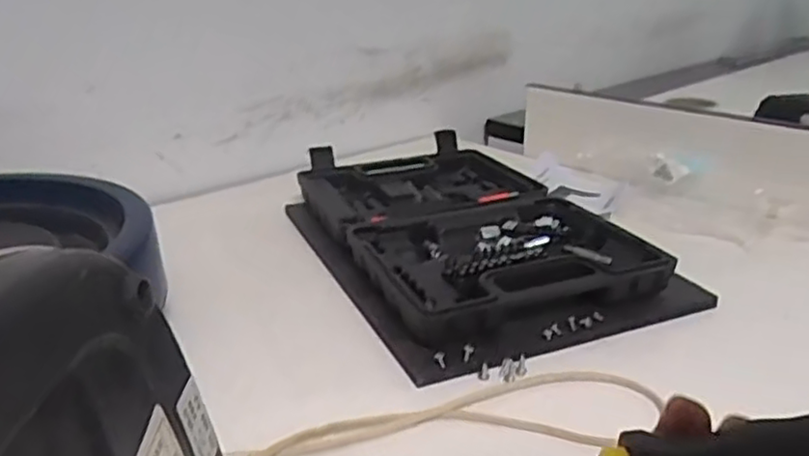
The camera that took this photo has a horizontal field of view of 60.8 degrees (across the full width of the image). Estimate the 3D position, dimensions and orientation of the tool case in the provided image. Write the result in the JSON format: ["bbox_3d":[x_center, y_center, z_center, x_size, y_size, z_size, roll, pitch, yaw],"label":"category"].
[{"bbox_3d":[0.050,-0.003,0.618,0.244,0.037,0.361,-10,25,-20],"label":"tool case"}]

